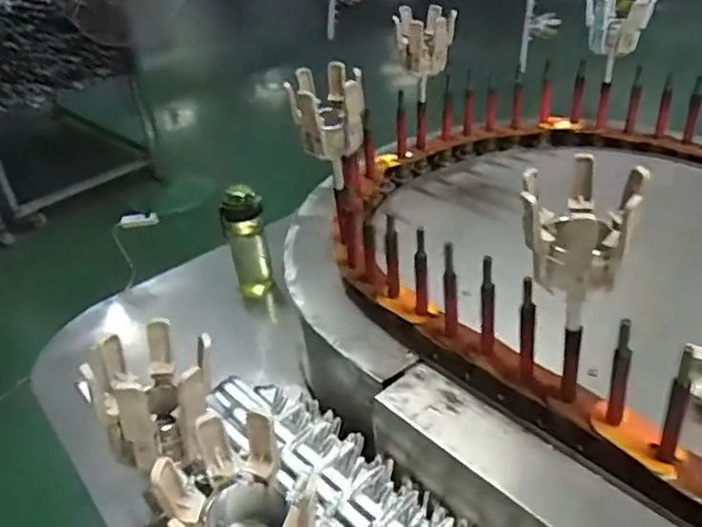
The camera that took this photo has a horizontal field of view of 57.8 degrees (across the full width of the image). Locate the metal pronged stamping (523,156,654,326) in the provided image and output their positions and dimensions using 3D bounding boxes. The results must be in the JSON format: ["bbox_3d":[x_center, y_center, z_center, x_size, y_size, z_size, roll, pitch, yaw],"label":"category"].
[{"bbox_3d":[0.184,-0.024,0.536,0.079,0.119,0.093,-13,30,-9],"label":"metal pronged stamping"}]

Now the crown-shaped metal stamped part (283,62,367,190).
[{"bbox_3d":[-0.025,-0.180,0.820,0.087,0.130,0.075,-4,30,6],"label":"crown-shaped metal stamped part"}]

